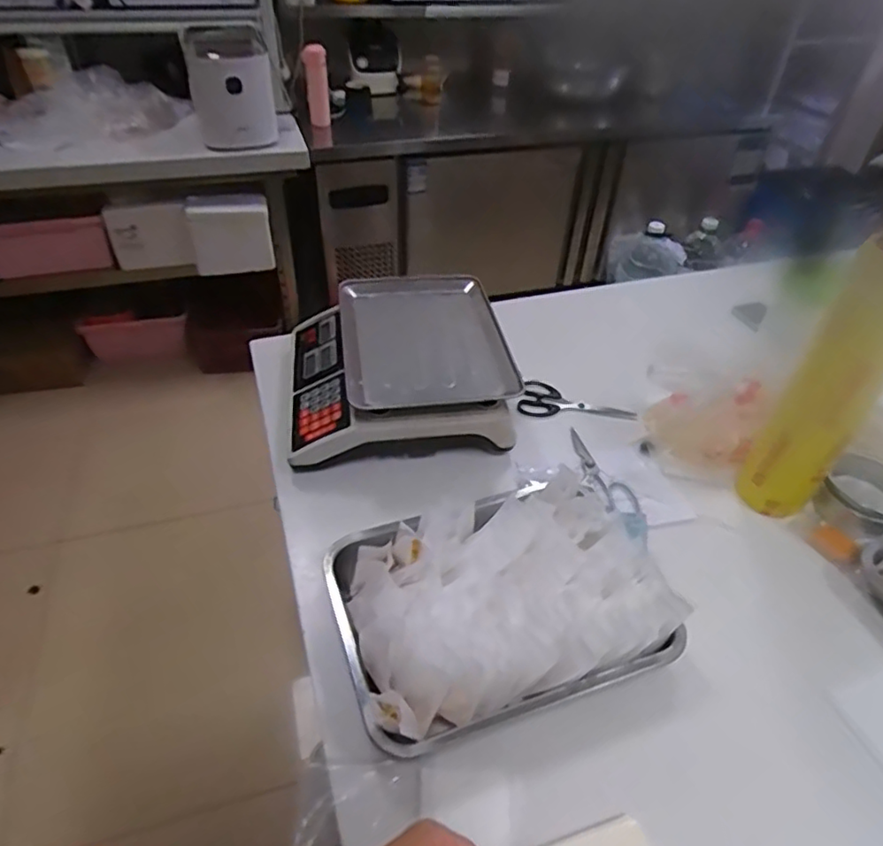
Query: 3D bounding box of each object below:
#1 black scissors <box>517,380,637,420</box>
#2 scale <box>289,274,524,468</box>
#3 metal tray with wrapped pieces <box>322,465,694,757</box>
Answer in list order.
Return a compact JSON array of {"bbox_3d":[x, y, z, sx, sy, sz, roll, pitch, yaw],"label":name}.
[{"bbox_3d":[0.212,-0.034,0.971,0.180,0.017,0.072,4,47,-1],"label":"black scissors"},{"bbox_3d":[-0.074,-0.105,0.937,0.318,0.096,0.334,-4,43,-8],"label":"scale"},{"bbox_3d":[0.058,0.185,0.670,0.335,0.064,0.254,-12,44,-16],"label":"metal tray with wrapped pieces"}]

